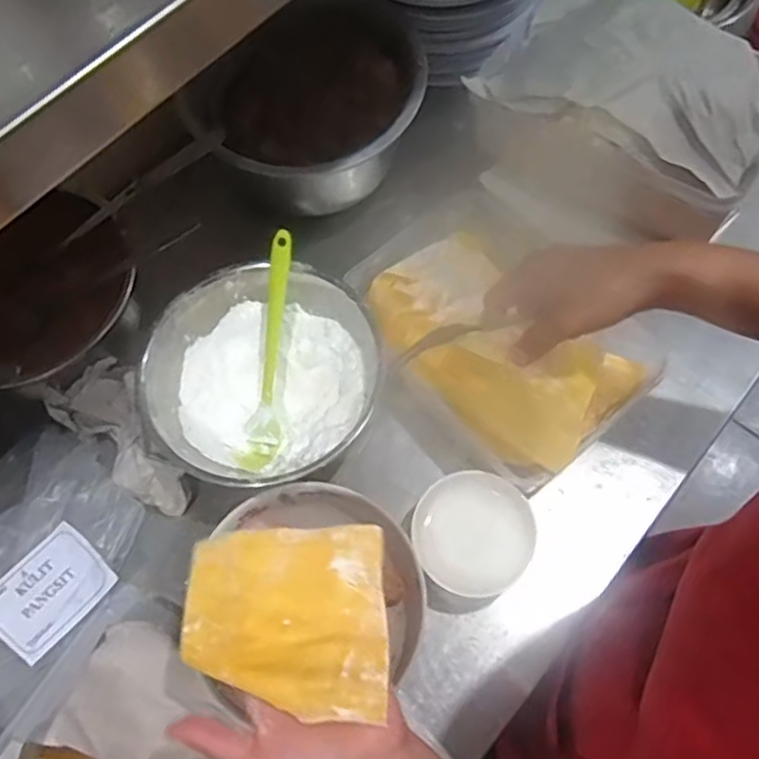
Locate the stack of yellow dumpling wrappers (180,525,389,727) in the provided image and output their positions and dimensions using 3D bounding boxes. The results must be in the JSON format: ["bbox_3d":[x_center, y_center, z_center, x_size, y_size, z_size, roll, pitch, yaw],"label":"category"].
[{"bbox_3d":[-0.056,0.139,0.404,0.117,0.012,0.105,-3,53,3],"label":"stack of yellow dumpling wrappers"}]

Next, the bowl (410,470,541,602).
[{"bbox_3d":[0.070,0.119,0.528,0.088,0.039,0.088,-1,66,2],"label":"bowl"}]

